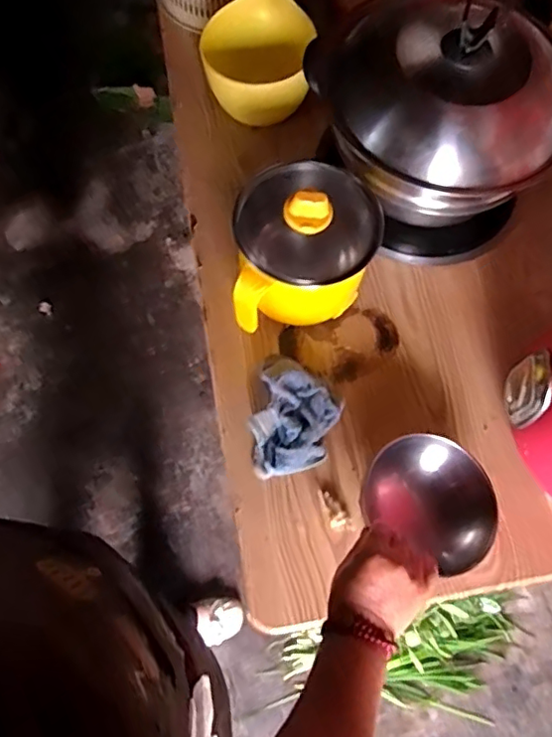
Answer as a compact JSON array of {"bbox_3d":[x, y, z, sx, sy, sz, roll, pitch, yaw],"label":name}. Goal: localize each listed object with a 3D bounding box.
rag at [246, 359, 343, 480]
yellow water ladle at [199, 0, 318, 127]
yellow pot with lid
[{"bbox_3d":[0.019,0.063,0.689,0.106,0.051,0.144,19,70,4],"label":"rag"},{"bbox_3d":[-0.030,-0.515,0.855,0.157,0.122,0.281,0,69,-3],"label":"yellow water ladle"},{"bbox_3d":[0.033,-0.148,0.700,0.162,0.180,0.177,1,69,-3],"label":"yellow pot with lid"}]

